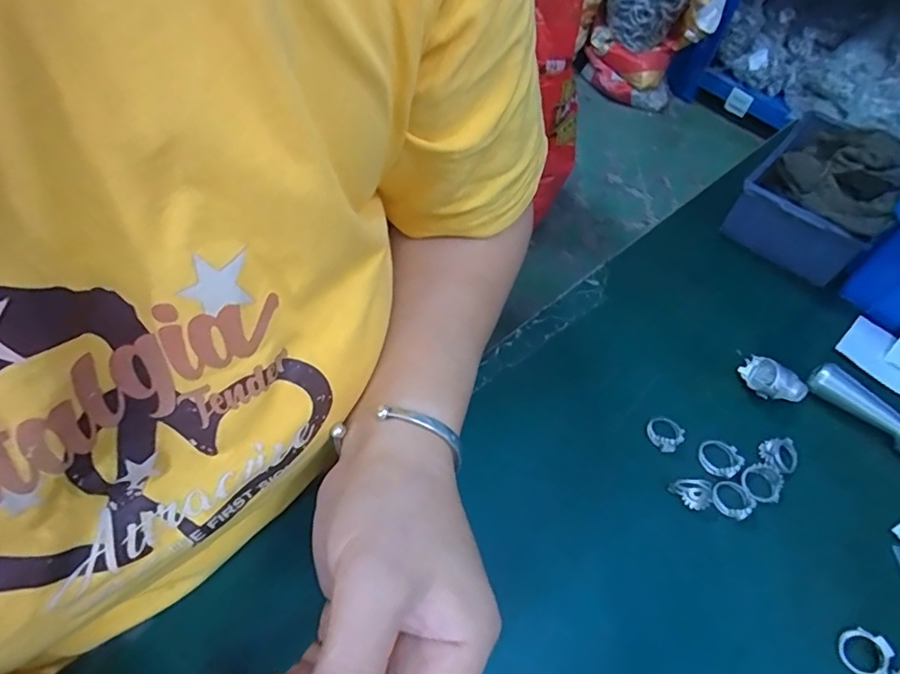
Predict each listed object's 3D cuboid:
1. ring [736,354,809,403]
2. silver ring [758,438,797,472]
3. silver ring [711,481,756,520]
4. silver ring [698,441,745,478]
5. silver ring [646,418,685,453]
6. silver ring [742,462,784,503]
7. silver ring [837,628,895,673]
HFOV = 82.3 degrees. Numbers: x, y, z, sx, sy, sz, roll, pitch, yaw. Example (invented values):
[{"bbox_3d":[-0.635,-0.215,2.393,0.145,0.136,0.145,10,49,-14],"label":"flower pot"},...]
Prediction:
[{"bbox_3d":[0.209,0.030,0.332,0.041,0.023,0.020,29,59,15],"label":"ring"},{"bbox_3d":[0.199,0.072,0.311,0.024,0.007,0.020,-15,58,-14],"label":"silver ring"},{"bbox_3d":[0.162,0.093,0.295,0.021,0.005,0.021,2,56,-3],"label":"silver ring"},{"bbox_3d":[0.162,0.071,0.308,0.023,0.004,0.023,2,56,-3],"label":"silver ring"},{"bbox_3d":[0.132,0.059,0.316,0.020,0.005,0.021,2,56,-3],"label":"silver ring"},{"bbox_3d":[0.183,0.086,0.301,0.026,0.004,0.022,-18,59,-15],"label":"silver ring"},{"bbox_3d":[0.204,0.156,0.254,0.022,0.004,0.021,-13,63,27],"label":"silver ring"}]

